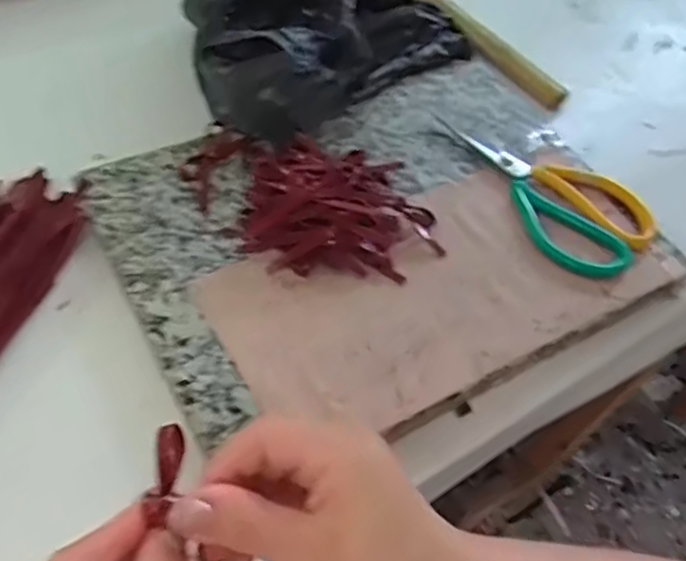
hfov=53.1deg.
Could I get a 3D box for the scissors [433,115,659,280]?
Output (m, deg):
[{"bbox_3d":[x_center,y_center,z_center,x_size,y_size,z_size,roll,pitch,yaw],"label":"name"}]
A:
[{"bbox_3d":[0.155,-0.076,0.527,0.091,0.013,0.176,-30,63,-27],"label":"scissors"}]

